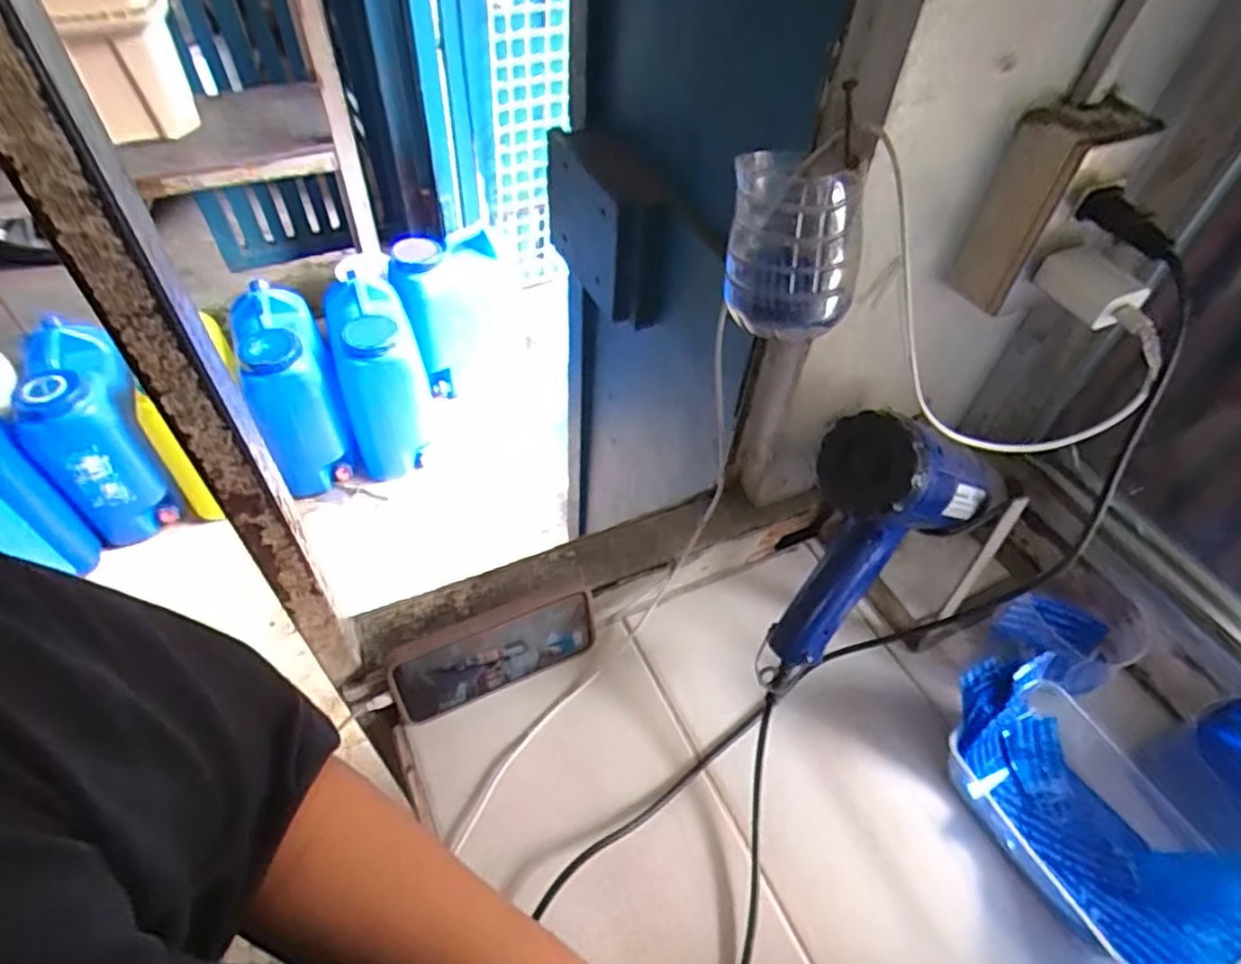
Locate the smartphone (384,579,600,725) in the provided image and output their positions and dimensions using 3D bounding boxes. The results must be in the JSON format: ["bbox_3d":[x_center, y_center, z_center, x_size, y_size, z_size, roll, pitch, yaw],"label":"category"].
[{"bbox_3d":[-0.098,0.138,0.554,0.161,0.085,0.017,-19,42,-19],"label":"smartphone"}]

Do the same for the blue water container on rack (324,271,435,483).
[{"bbox_3d":[-0.579,-0.231,1.692,0.200,0.448,0.296,-14,53,-15],"label":"blue water container on rack"}]

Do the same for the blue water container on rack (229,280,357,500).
[{"bbox_3d":[-0.765,-0.190,1.642,0.186,0.411,0.253,-19,54,-19],"label":"blue water container on rack"}]

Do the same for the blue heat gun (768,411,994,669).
[{"bbox_3d":[0.183,0.025,0.504,0.180,0.170,0.083,-26,57,-23],"label":"blue heat gun"}]

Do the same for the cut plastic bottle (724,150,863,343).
[{"bbox_3d":[0.104,-0.144,0.415,0.076,0.094,0.078,13,51,6],"label":"cut plastic bottle"}]

